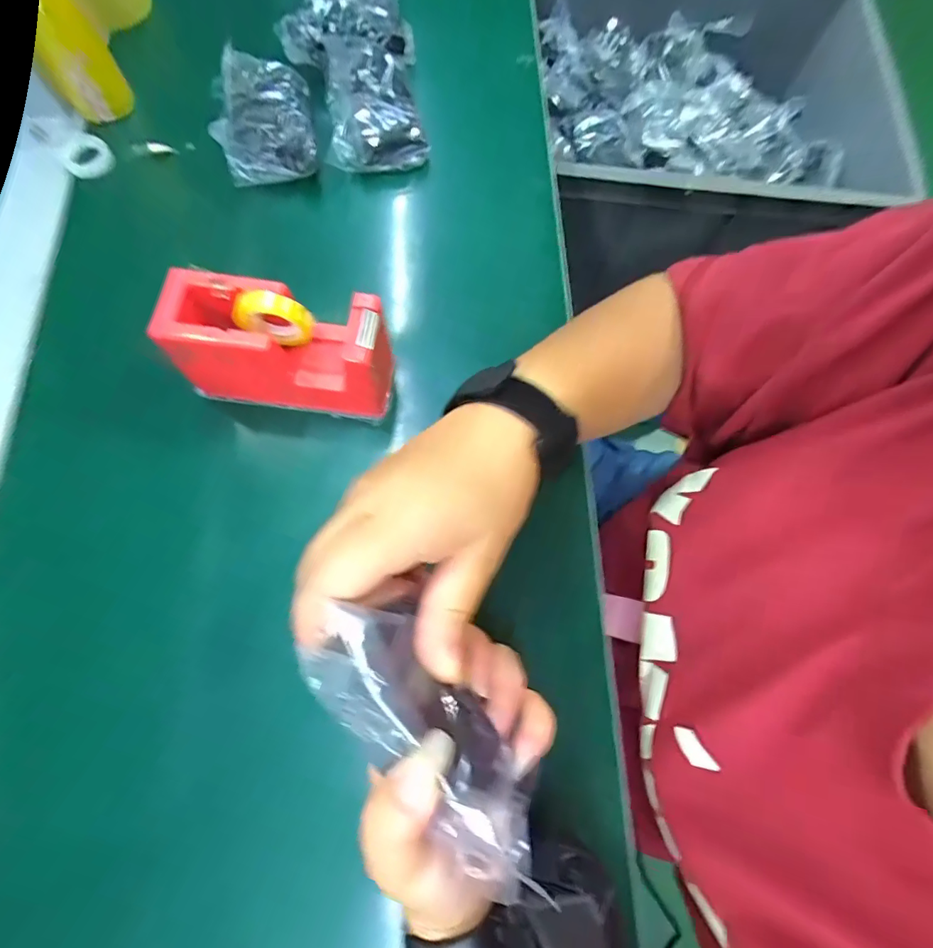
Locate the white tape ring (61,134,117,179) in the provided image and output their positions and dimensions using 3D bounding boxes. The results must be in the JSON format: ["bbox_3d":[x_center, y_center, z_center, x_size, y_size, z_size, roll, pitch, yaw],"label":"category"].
[{"bbox_3d":[-0.312,-0.262,0.400,0.037,0.017,0.031,-41,75,-10],"label":"white tape ring"}]

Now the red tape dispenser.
[{"bbox_3d":[-0.113,-0.078,0.319,0.138,0.091,0.051,4,72,4],"label":"red tape dispenser"}]

